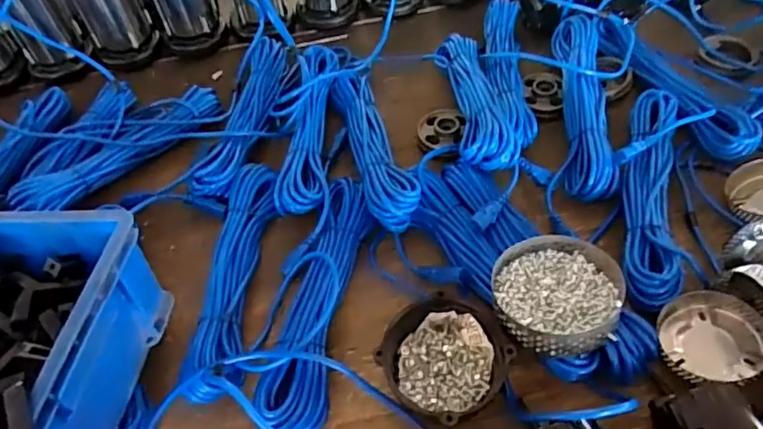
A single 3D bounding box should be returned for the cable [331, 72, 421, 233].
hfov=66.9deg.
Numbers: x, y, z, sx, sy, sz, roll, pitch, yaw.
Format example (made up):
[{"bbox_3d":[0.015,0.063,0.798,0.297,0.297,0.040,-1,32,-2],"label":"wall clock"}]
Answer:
[{"bbox_3d":[-0.016,-0.117,0.835,0.069,0.044,0.338,-14,51,-6],"label":"cable"}]

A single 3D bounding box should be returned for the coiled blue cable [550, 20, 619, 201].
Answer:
[{"bbox_3d":[0.300,-0.170,0.858,0.067,0.057,0.346,2,51,7],"label":"coiled blue cable"}]

